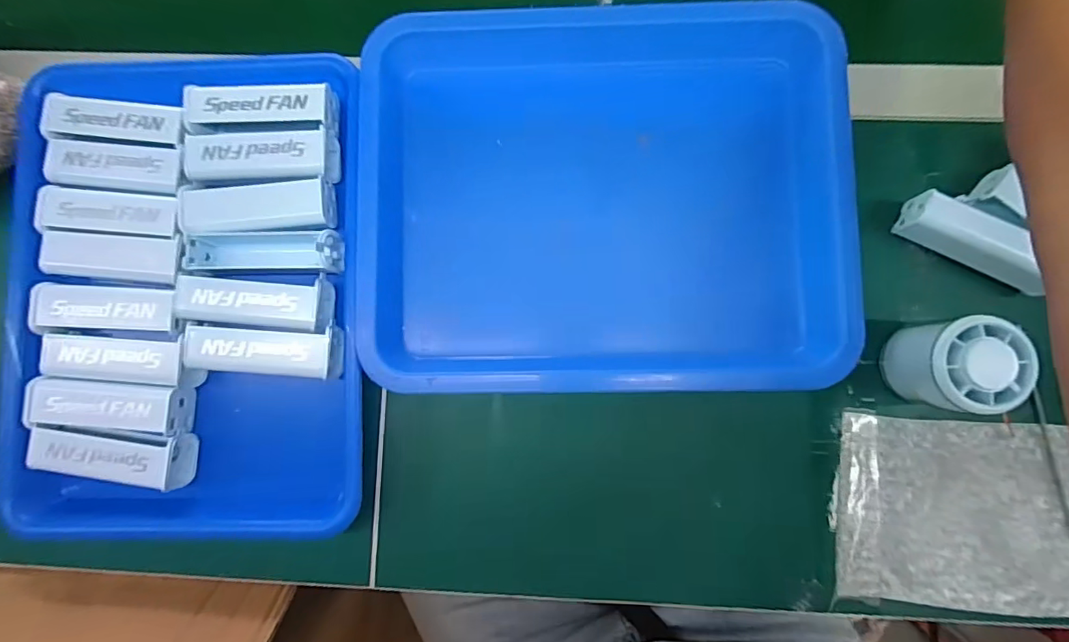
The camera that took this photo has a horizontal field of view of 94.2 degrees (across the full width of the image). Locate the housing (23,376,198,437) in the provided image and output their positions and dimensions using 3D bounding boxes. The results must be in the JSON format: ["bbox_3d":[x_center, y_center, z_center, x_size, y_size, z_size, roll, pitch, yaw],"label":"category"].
[{"bbox_3d":[-0.299,0.059,0.350,0.107,0.018,0.033,4,84,2],"label":"housing"}]

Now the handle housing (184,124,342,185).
[{"bbox_3d":[-0.197,-0.117,0.360,0.101,0.022,0.033,-2,84,2],"label":"handle housing"}]

